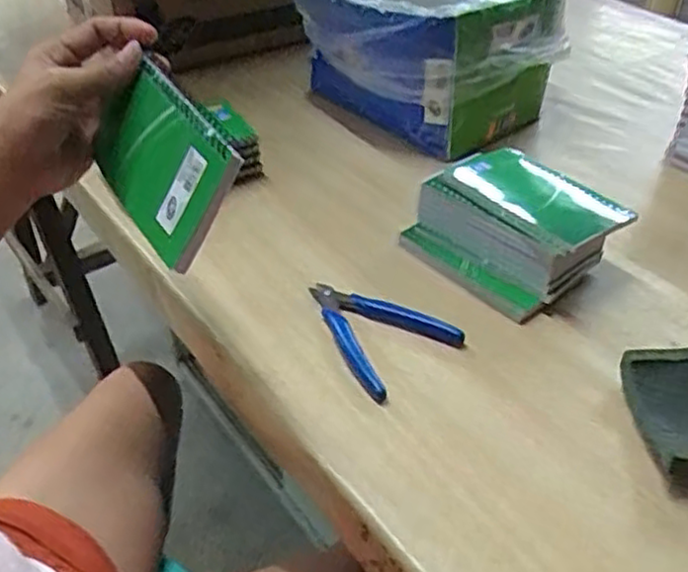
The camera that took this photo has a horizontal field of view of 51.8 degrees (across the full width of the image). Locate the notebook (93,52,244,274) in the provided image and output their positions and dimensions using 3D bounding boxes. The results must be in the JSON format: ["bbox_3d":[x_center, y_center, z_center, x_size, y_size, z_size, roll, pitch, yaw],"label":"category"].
[{"bbox_3d":[-0.111,-0.076,0.428,0.010,0.081,0.121,5,34,-50],"label":"notebook"}]

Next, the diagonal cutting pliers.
[{"bbox_3d":[0.017,0.028,0.515,0.084,0.009,0.113,-29,49,-31],"label":"diagonal cutting pliers"}]

